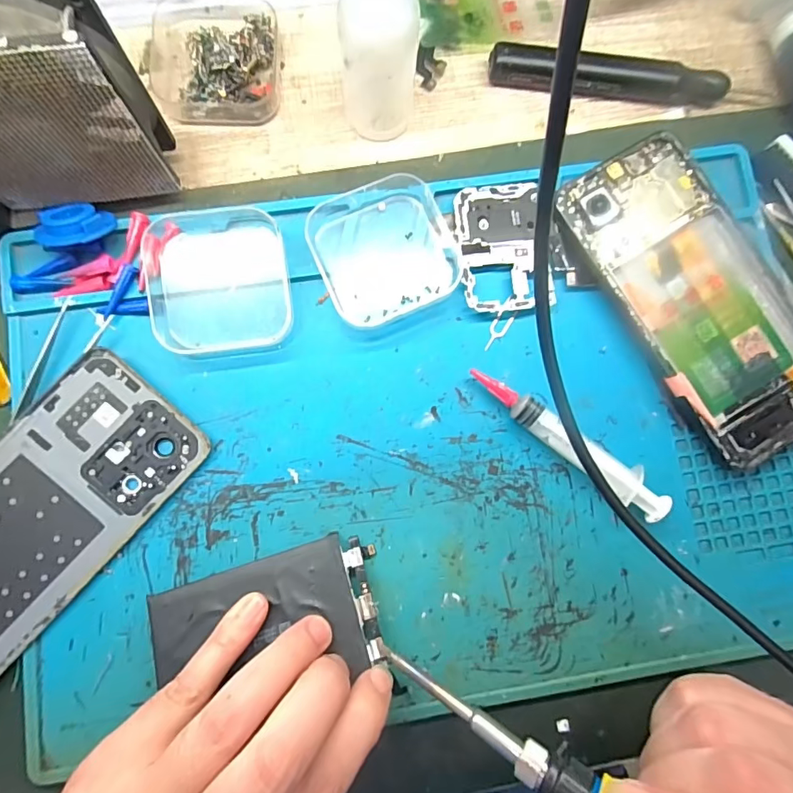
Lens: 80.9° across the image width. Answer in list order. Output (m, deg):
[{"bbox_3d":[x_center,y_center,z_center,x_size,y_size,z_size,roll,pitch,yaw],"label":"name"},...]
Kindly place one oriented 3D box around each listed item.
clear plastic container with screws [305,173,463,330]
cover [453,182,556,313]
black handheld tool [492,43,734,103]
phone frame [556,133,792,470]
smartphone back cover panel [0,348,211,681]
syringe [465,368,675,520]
[{"bbox_3d":[-0.006,-0.073,0.225,0.065,0.019,0.067,-25,84,-5],"label":"clear plastic container with screws"},{"bbox_3d":[0.053,-0.074,0.232,0.043,0.008,0.065,-6,83,-3],"label":"cover"},{"bbox_3d":[0.110,-0.167,0.245,0.123,0.017,0.013,6,83,-2],"label":"black handheld tool"},{"bbox_3d":[0.146,-0.050,0.228,0.077,0.014,0.155,-33,85,-6],"label":"phone frame"},{"bbox_3d":[-0.162,0.058,0.207,0.071,0.010,0.156,42,83,3],"label":"smartphone back cover panel"},{"bbox_3d":[0.080,0.021,0.218,0.105,0.015,0.016,39,83,3],"label":"syringe"}]

